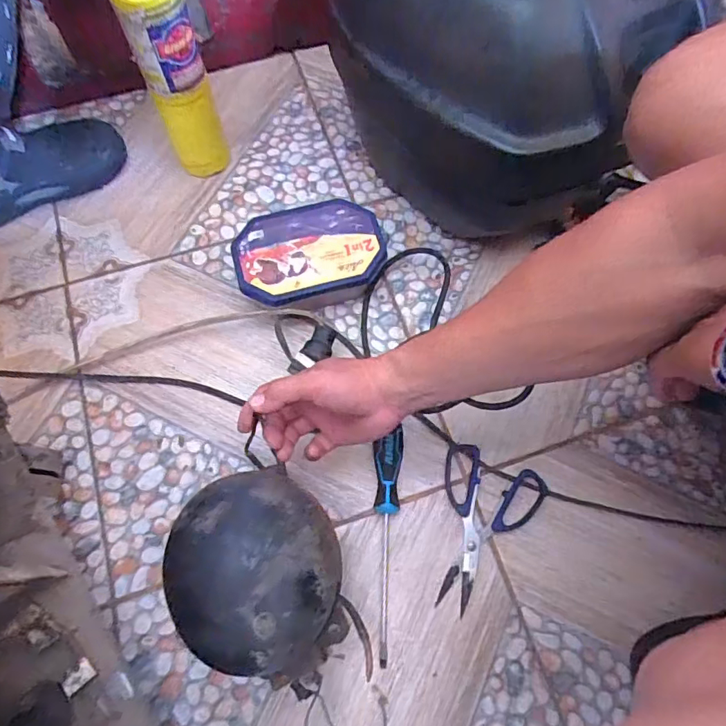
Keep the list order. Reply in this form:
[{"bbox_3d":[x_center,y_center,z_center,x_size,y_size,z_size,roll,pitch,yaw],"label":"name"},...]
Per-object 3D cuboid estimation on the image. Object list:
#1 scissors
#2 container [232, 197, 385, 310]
[{"bbox_3d":[0.142,0.180,0.560,0.112,0.009,0.171,9,69,3],"label":"scissors"},{"bbox_3d":[-0.067,-0.131,0.652,0.181,0.065,0.126,-18,70,-8],"label":"container"}]

